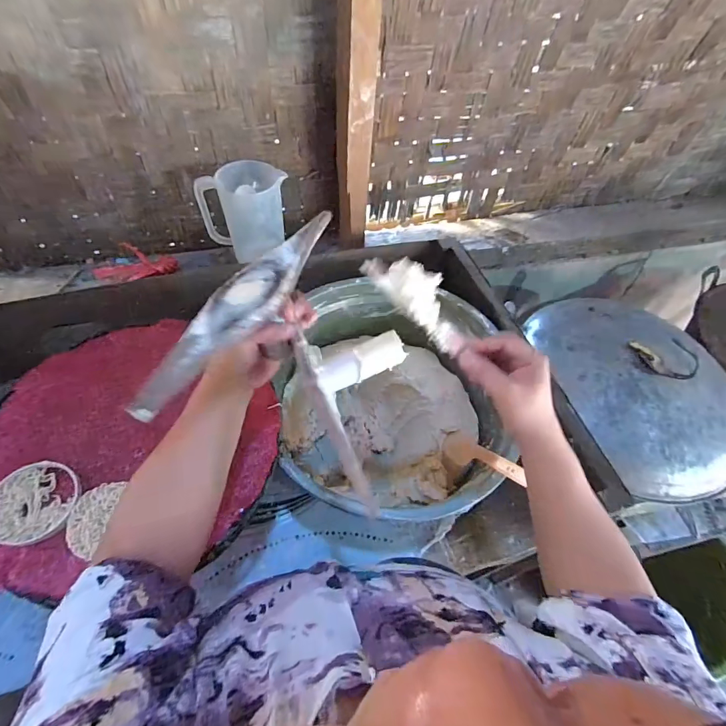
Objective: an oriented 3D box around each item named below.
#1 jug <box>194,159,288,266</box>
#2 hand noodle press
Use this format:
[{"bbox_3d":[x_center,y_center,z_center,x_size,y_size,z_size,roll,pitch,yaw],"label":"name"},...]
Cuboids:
[{"bbox_3d":[-0.217,-0.288,0.758,0.141,0.140,0.099,5,55,-1],"label":"jug"},{"bbox_3d":[-0.057,-0.019,0.399,0.188,0.116,0.245,11,55,4],"label":"hand noodle press"}]

